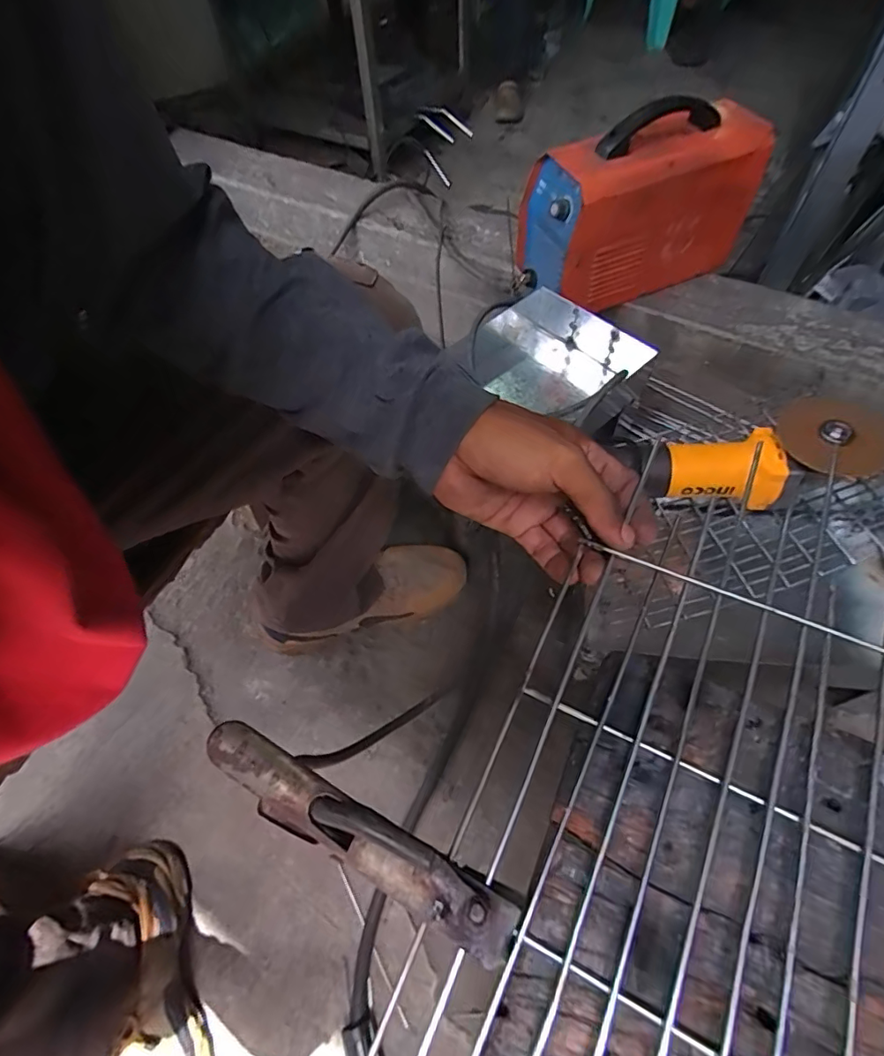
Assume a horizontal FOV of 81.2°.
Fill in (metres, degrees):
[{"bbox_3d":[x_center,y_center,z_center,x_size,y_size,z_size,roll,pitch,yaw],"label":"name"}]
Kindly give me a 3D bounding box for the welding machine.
[{"bbox_3d":[0.299,-0.494,0.799,0.305,0.246,0.172,-19,58,-9],"label":"welding machine"}]

